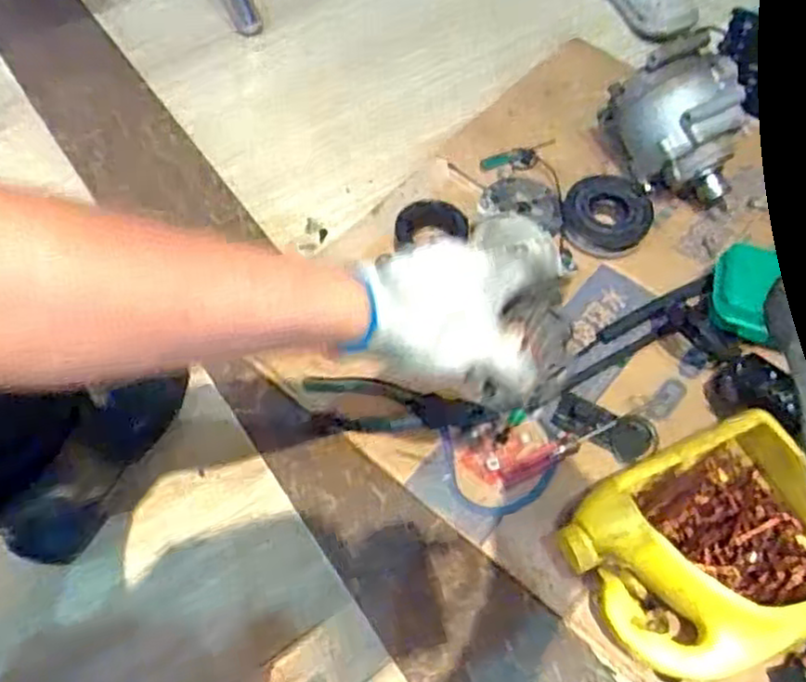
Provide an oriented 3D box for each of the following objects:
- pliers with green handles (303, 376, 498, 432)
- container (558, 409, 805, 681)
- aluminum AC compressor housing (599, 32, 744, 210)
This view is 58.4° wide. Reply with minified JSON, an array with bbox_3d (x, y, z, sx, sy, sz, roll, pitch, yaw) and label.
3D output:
[{"bbox_3d":[-0.008,0.070,0.754,0.188,0.023,0.050,3,59,2],"label":"pliers with green handles"},{"bbox_3d":[0.268,0.185,0.637,0.228,0.098,0.179,-22,61,-12],"label":"container"},{"bbox_3d":[0.322,-0.254,0.865,0.132,0.146,0.152,-3,59,-1],"label":"aluminum AC compressor housing"}]

